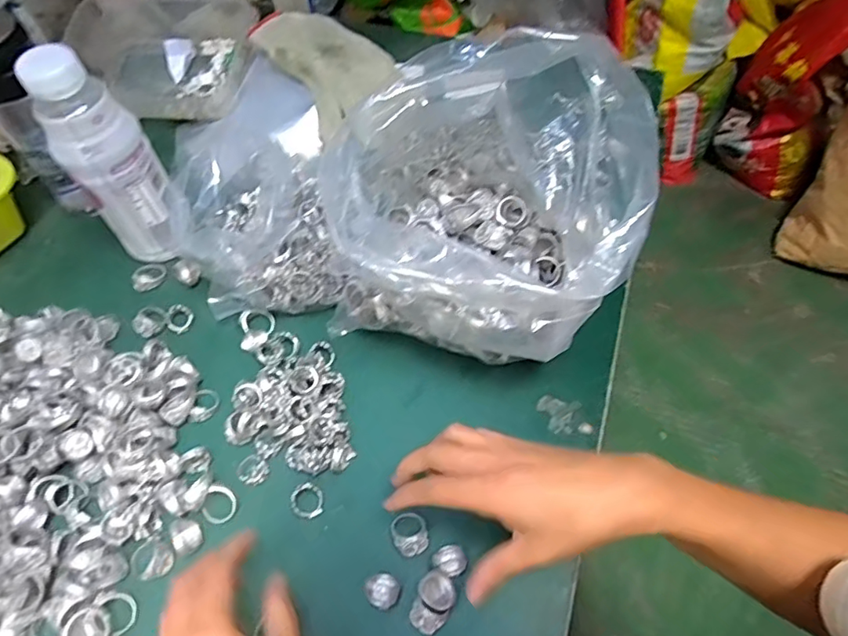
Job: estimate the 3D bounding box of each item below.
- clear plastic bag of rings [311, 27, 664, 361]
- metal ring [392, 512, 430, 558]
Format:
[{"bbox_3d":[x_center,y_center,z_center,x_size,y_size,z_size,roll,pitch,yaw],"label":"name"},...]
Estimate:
[{"bbox_3d":[0.046,-0.070,0.402,0.204,0.196,0.167,25,61,14],"label":"clear plastic bag of rings"},{"bbox_3d":[-0.010,0.154,0.392,0.024,0.011,0.028,-18,60,-12],"label":"metal ring"}]

